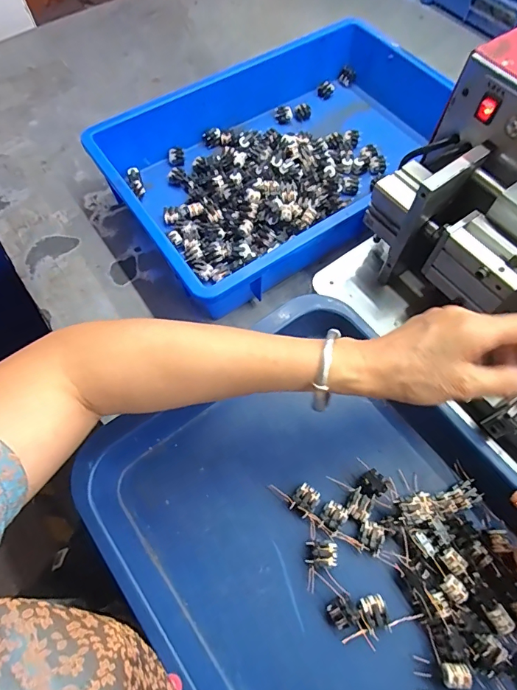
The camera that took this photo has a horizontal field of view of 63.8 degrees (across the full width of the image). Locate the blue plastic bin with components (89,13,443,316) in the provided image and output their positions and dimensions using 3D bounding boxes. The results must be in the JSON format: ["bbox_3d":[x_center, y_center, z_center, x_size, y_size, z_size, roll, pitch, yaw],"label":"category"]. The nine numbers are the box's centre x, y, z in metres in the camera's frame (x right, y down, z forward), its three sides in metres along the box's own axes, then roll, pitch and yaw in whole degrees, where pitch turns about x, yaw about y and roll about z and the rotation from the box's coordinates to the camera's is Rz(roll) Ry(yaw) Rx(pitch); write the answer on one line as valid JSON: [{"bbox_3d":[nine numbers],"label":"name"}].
[{"bbox_3d":[0.042,-0.235,0.516,0.413,0.079,0.274,-32,66,-16],"label":"blue plastic bin with components"}]

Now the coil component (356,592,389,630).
[{"bbox_3d":[0.087,0.202,0.313,0.020,0.009,0.021,-15,63,-9],"label":"coil component"}]

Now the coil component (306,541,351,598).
[{"bbox_3d":[0.053,0.177,0.329,0.030,0.012,0.039,-2,62,-2],"label":"coil component"}]

